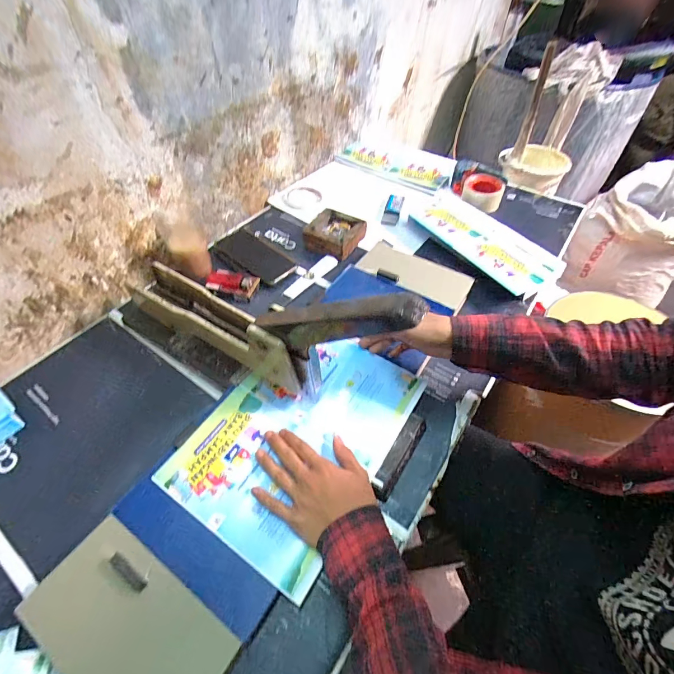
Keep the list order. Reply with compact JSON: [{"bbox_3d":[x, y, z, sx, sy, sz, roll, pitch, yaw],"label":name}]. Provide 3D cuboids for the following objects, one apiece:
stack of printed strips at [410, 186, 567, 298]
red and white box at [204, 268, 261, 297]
[{"bbox_3d":[0.280,-0.208,0.712,0.169,0.022,0.324,-31,57,-23],"label":"stack of printed strips"},{"bbox_3d":[-0.189,-0.098,0.649,0.090,0.021,0.046,15,52,12],"label":"red and white box"}]

